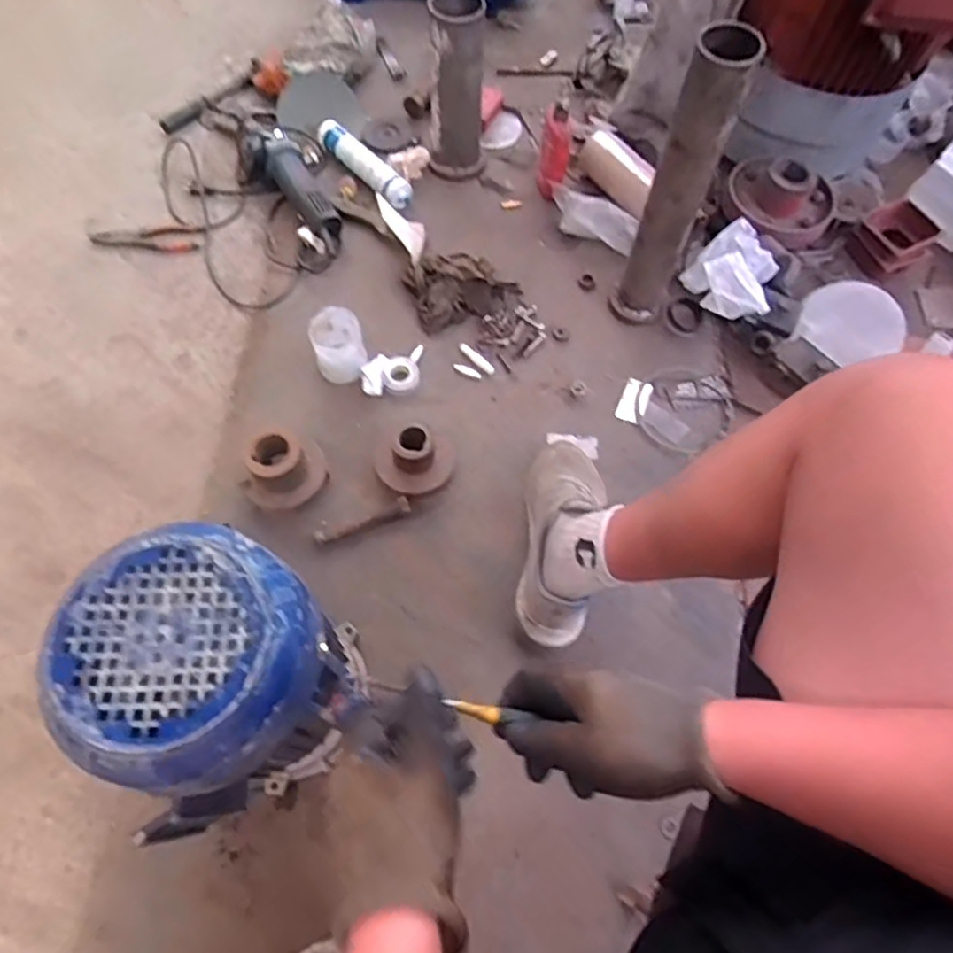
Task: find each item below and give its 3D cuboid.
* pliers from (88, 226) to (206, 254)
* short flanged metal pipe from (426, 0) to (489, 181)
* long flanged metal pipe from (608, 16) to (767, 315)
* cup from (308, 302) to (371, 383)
[{"bbox_3d":[-0.619,-0.445,1.236,0.203,0.010,0.070,3,66,-1],"label":"pliers"},{"bbox_3d":[-0.033,-0.701,1.208,0.105,0.282,0.113,4,66,-1],"label":"short flanged metal pipe"},{"bbox_3d":[0.292,-0.404,0.981,0.087,0.463,0.073,24,67,8],"label":"long flanged metal pipe"},{"bbox_3d":[-0.221,-0.205,1.076,0.082,0.093,0.100,-20,68,-11],"label":"cup"}]

